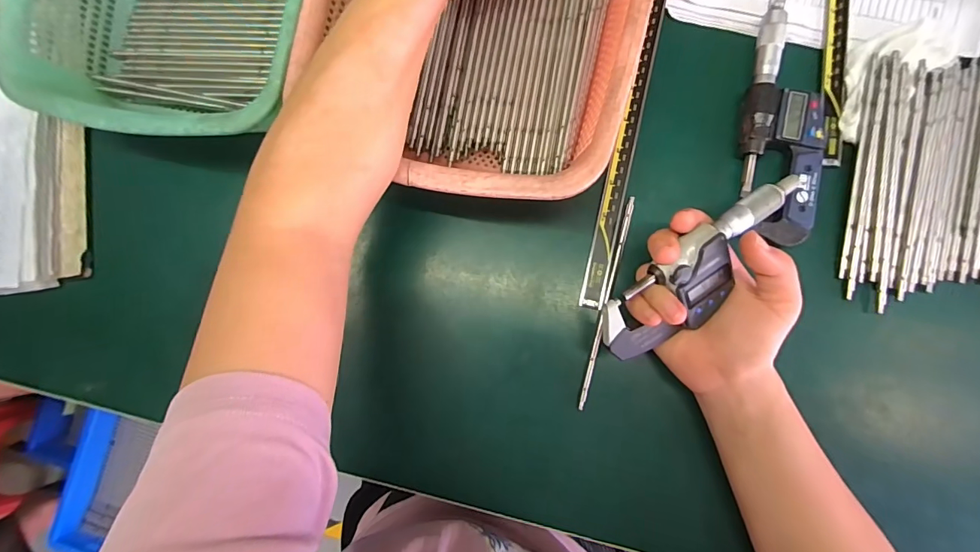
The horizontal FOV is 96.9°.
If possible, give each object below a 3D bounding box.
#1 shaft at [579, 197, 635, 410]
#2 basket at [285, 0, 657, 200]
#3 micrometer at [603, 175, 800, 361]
[{"bbox_3d":[0.087,0.019,0.324,0.005,0.004,0.162,15,88,7],"label":"shaft"},{"bbox_3d":[-0.001,-0.200,0.314,0.220,0.080,0.294,14,88,7],"label":"basket"},{"bbox_3d":[0.135,-0.006,0.273,0.155,0.029,0.048,-45,83,3],"label":"micrometer"}]

